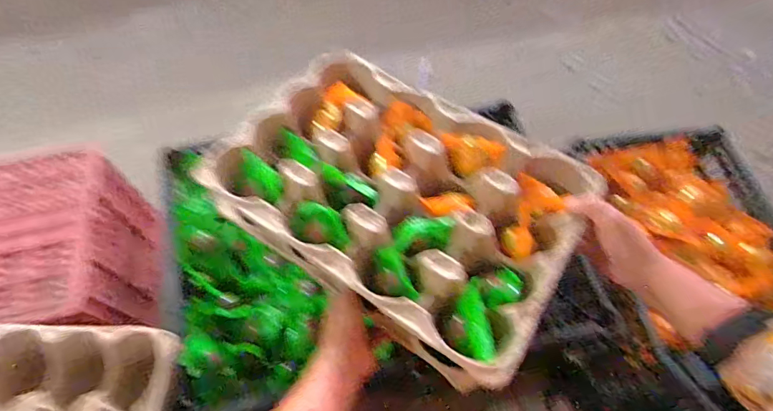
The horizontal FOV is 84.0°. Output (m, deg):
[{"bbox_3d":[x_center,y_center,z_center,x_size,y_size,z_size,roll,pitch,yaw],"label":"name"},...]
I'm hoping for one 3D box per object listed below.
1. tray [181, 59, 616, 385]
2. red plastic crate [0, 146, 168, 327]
[{"bbox_3d":[0.010,-0.018,0.501,0.392,0.048,0.280,31,63,15],"label":"tray"},{"bbox_3d":[-0.656,0.104,0.696,0.457,0.180,0.315,-13,61,-10],"label":"red plastic crate"}]

